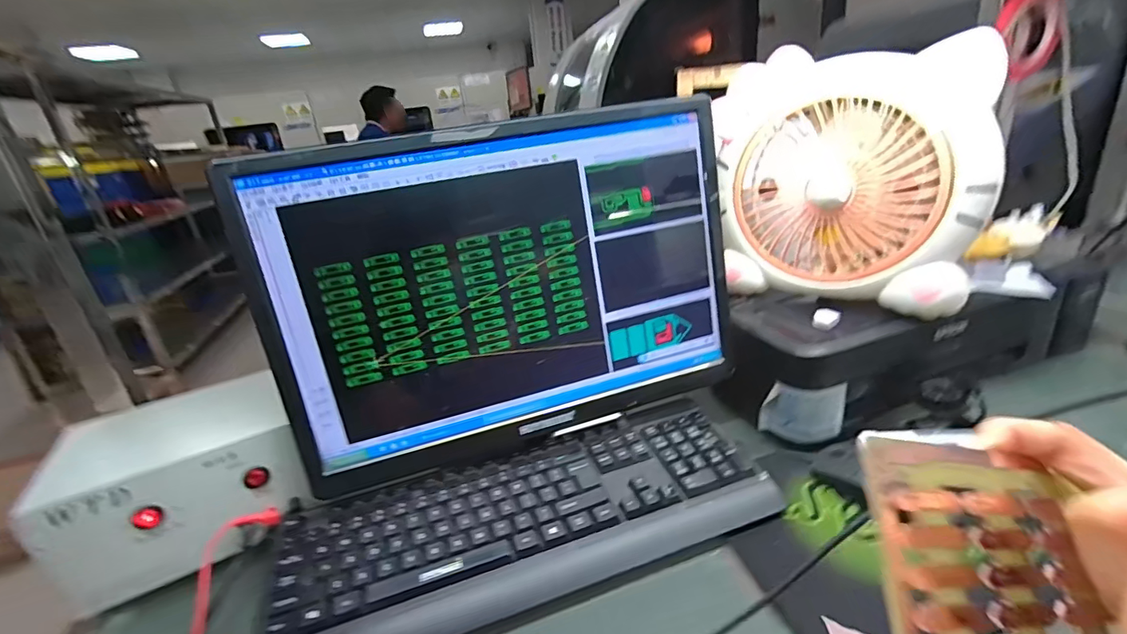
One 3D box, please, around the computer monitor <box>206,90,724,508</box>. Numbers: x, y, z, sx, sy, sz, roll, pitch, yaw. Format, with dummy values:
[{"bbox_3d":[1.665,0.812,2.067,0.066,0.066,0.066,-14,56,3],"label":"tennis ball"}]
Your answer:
[{"bbox_3d":[-0.042,-0.014,0.470,0.440,0.309,0.065,-14,23,-16],"label":"computer monitor"}]

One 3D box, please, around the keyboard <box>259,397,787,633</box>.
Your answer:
[{"bbox_3d":[-0.030,0.181,0.435,0.425,0.029,0.167,-13,23,-14],"label":"keyboard"}]

